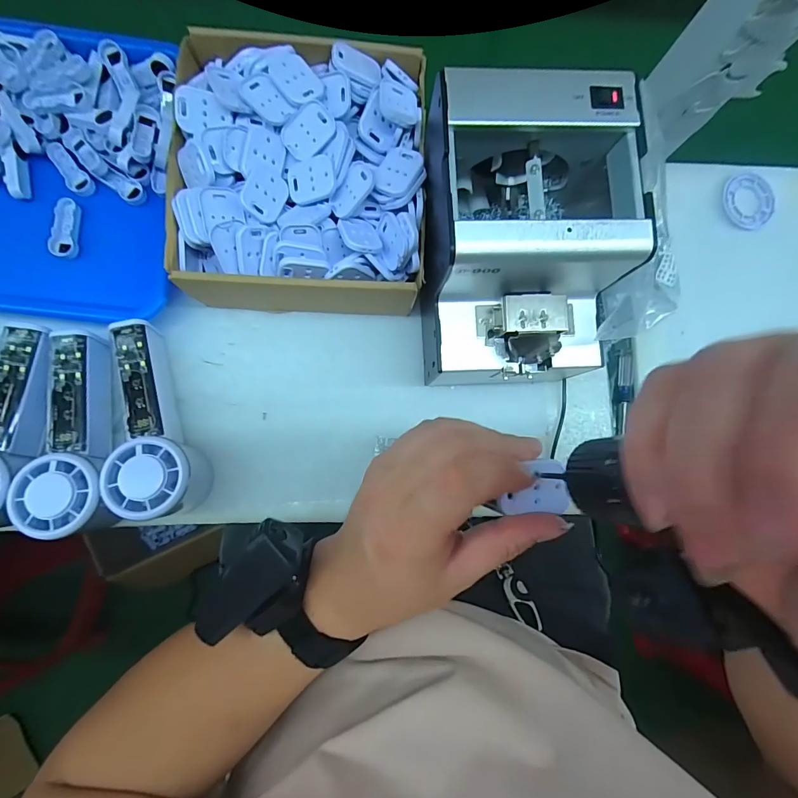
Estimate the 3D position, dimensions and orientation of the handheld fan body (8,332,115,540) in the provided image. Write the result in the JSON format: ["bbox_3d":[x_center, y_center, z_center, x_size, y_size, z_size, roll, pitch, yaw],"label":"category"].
[{"bbox_3d":[-0.241,0.024,0.303,0.055,0.038,0.148,-5,69,-9],"label":"handheld fan body"}]

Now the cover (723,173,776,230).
[{"bbox_3d":[0.351,-0.199,0.407,0.055,0.010,0.055,0,85,-4],"label":"cover"}]

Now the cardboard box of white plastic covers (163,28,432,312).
[{"bbox_3d":[-0.078,-0.173,0.327,0.187,0.072,0.212,2,85,-4],"label":"cardboard box of white plastic covers"}]

